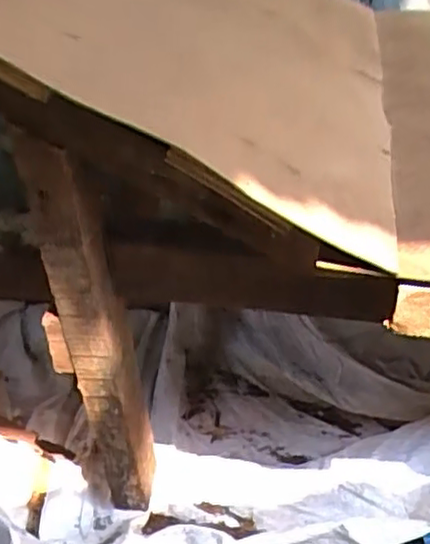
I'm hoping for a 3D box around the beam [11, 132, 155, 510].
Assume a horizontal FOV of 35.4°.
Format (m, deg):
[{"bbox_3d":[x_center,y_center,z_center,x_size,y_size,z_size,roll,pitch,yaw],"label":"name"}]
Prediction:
[{"bbox_3d":[-0.103,0.071,0.611,0.056,0.426,0.045,-15,38,-13],"label":"beam"}]

